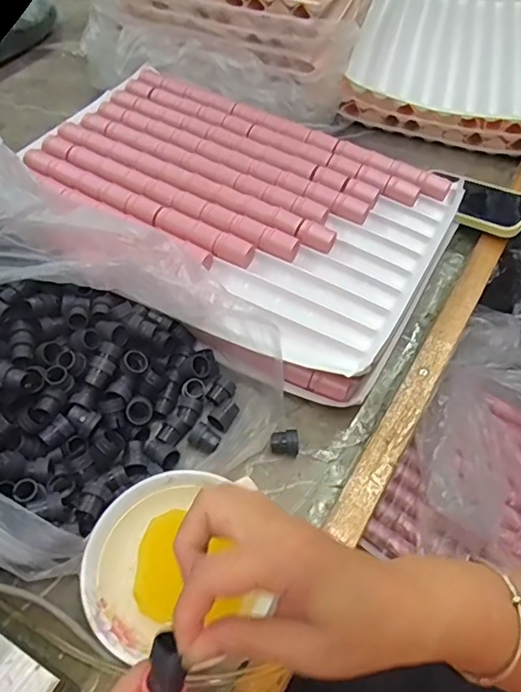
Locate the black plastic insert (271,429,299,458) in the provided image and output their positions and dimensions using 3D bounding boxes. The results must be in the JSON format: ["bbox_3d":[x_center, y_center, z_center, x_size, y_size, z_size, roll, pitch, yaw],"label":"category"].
[{"bbox_3d":[0.021,0.082,0.471,0.024,0.019,0.018,9,53,3],"label":"black plastic insert"}]

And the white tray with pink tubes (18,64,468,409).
[{"bbox_3d":[-0.023,-0.151,0.599,0.445,0.057,0.315,31,57,18],"label":"white tray with pink tubes"}]

